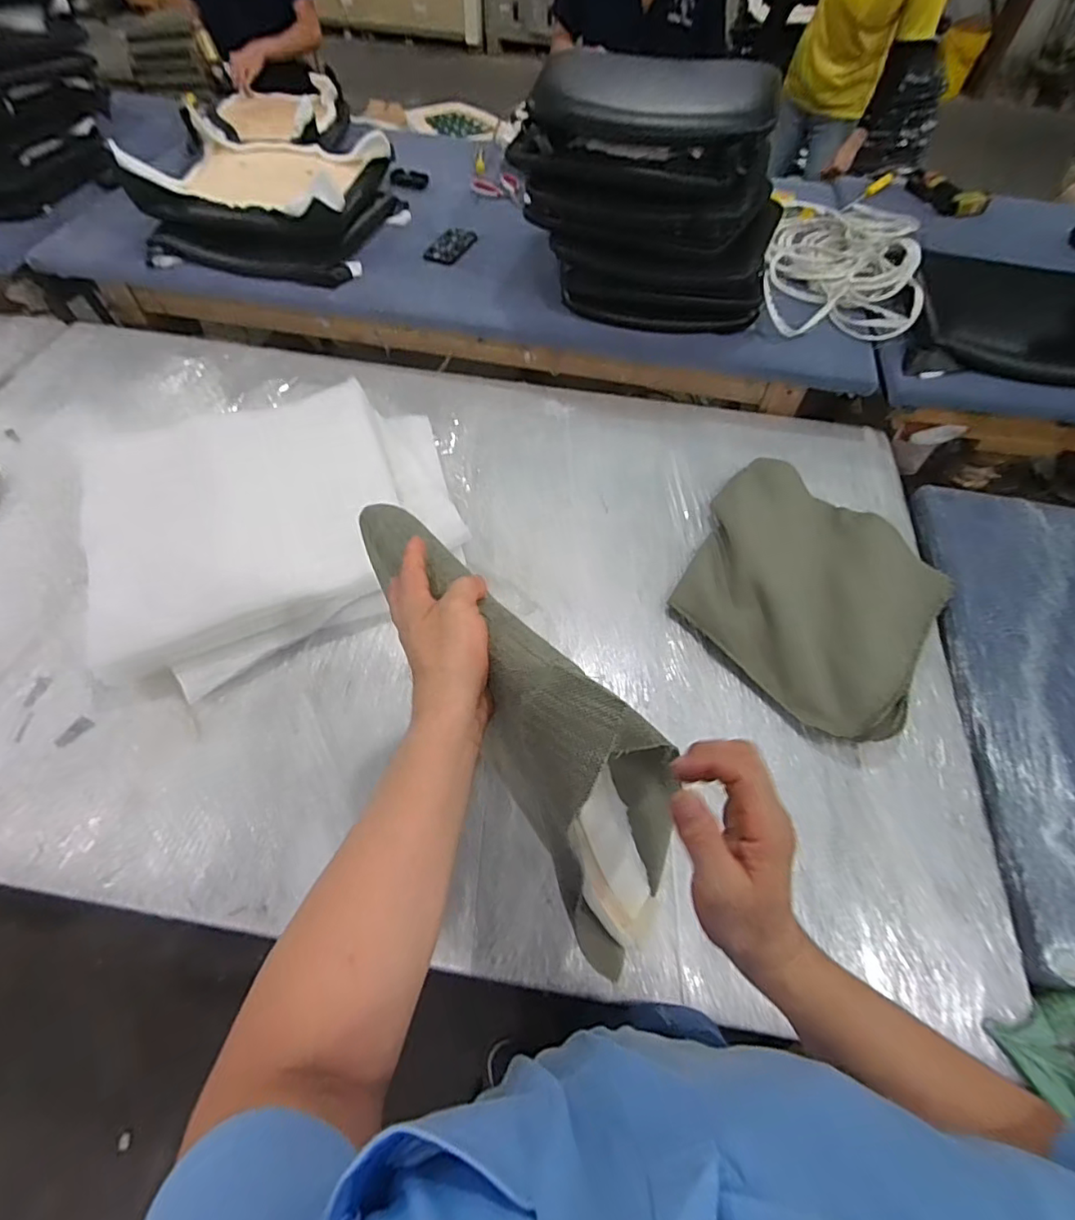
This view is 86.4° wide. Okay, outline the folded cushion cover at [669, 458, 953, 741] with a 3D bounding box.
[{"bbox_3d":[0.479,-0.050,1.017,0.418,0.059,0.472,33,63,17],"label":"folded cushion cover"}]

